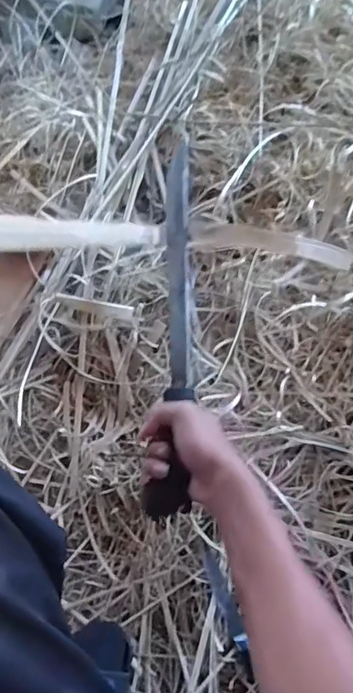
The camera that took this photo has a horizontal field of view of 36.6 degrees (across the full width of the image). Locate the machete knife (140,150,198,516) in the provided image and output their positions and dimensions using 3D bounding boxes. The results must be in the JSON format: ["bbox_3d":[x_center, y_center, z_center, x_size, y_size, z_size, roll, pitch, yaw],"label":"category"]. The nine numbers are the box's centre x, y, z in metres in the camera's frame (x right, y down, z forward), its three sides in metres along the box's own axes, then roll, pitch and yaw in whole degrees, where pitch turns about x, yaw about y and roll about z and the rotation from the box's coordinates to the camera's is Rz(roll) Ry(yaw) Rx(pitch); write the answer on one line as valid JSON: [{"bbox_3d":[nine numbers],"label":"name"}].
[{"bbox_3d":[-0.004,-0.025,0.533,0.043,0.039,0.376,2,77,0],"label":"machete knife"}]

